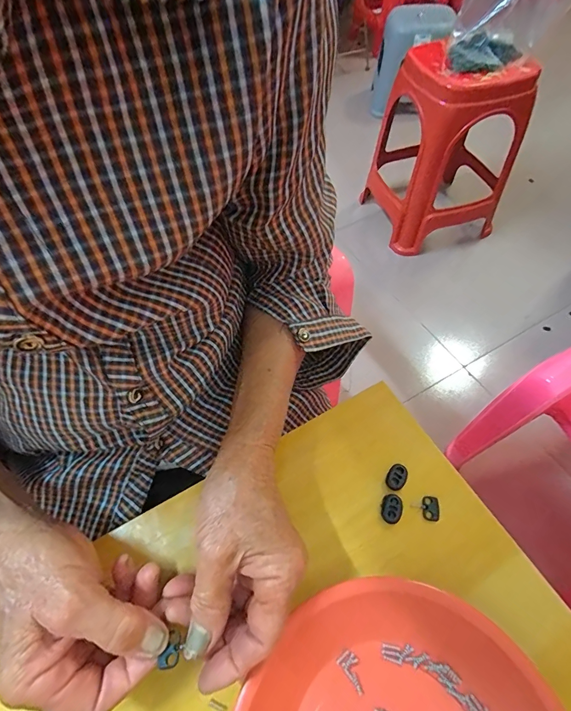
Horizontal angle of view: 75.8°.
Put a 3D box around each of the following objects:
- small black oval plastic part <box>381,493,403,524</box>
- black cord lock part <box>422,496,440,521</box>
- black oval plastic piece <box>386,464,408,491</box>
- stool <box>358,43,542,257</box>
[{"bbox_3d":[0.083,0.120,0.288,0.016,0.008,0.021,16,58,16],"label":"small black oval plastic part"},{"bbox_3d":[0.114,0.120,0.288,0.013,0.004,0.018,2,56,7],"label":"black cord lock part"},{"bbox_3d":[0.091,0.099,0.300,0.015,0.004,0.020,34,65,25],"label":"black oval plastic piece"},{"bbox_3d":[0.412,-0.561,1.000,0.317,0.417,0.352,-10,58,-3],"label":"stool"}]

